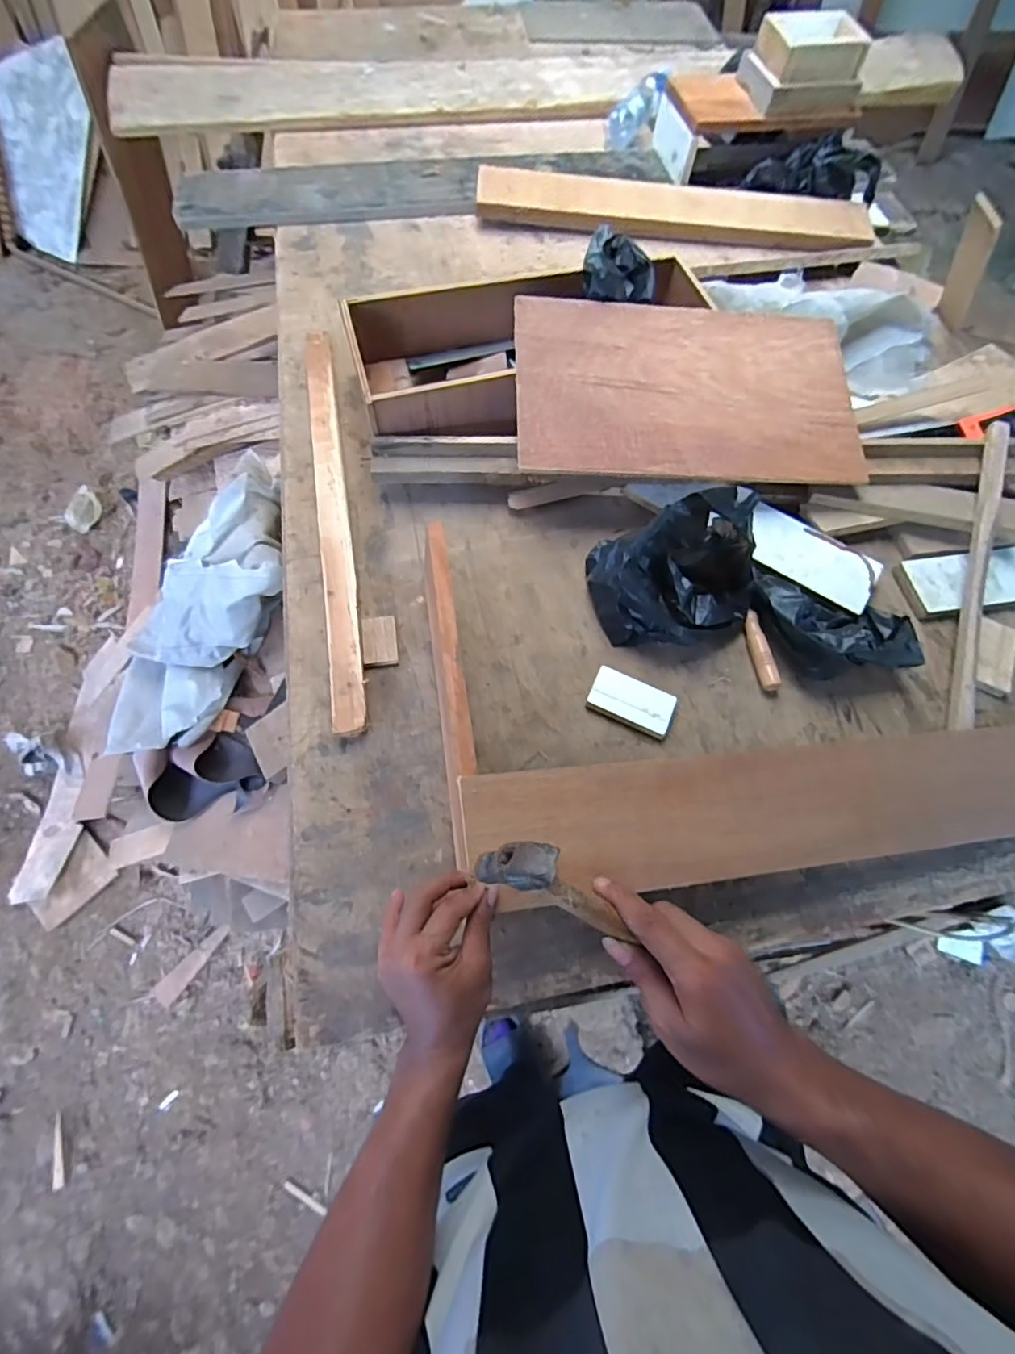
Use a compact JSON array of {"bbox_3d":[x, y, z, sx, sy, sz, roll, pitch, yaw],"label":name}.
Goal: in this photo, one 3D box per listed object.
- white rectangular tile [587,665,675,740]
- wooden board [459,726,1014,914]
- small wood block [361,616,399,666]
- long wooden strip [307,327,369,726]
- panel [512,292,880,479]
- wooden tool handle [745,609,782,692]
[{"bbox_3d":[0.155,0.032,0.685,0.104,0.017,0.059,25,67,8],"label":"white rectangular tile"},{"bbox_3d":[0.345,0.135,0.594,0.761,0.028,0.126,-1,66,-15],"label":"wooden board"},{"bbox_3d":[-0.164,-0.047,0.704,0.043,0.012,0.068,-8,67,-6],"label":"small wood block"},{"bbox_3d":[-0.250,-0.248,0.781,0.043,0.025,0.695,-10,67,-7],"label":"long wooden strip"},{"bbox_3d":[0.257,-0.409,0.774,0.477,0.016,0.295,1,75,-6],"label":"panel"},{"bbox_3d":[0.332,-0.036,0.720,0.021,0.021,0.108,-6,66,-5],"label":"wooden tool handle"}]

